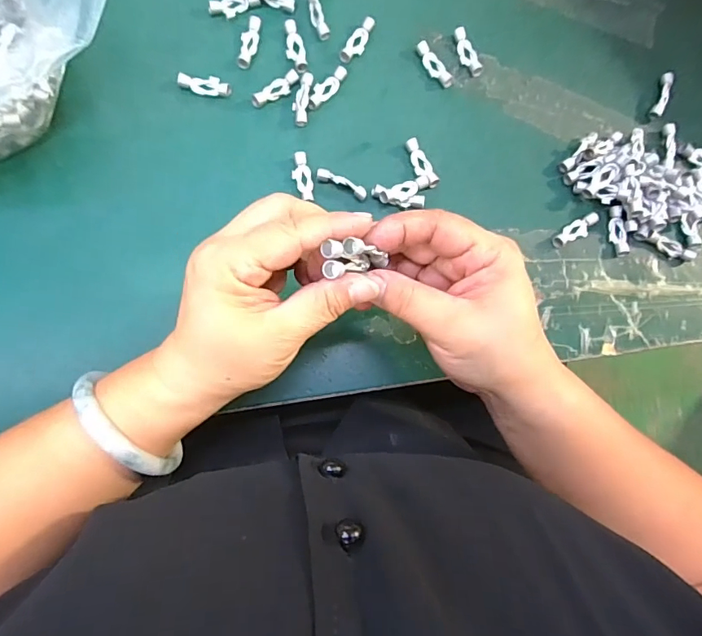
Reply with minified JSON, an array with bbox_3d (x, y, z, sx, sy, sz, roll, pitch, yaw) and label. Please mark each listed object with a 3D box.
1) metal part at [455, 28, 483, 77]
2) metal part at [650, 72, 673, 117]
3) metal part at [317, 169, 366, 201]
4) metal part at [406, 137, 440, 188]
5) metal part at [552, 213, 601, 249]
[{"bbox_3d":[0.089,-0.202,0.345,0.012,0.006,0.037,-23,86,-8],"label":"metal part"},{"bbox_3d":[0.243,-0.174,0.353,0.009,0.010,0.039,21,81,-3],"label":"metal part"},{"bbox_3d":[-0.006,-0.094,0.316,0.037,0.009,0.009,21,81,-3],"label":"metal part"},{"bbox_3d":[0.051,-0.111,0.325,0.013,0.004,0.037,-23,86,-8],"label":"metal part"},{"bbox_3d":[0.164,-0.063,0.329,0.038,0.007,0.013,-28,87,-9],"label":"metal part"}]

